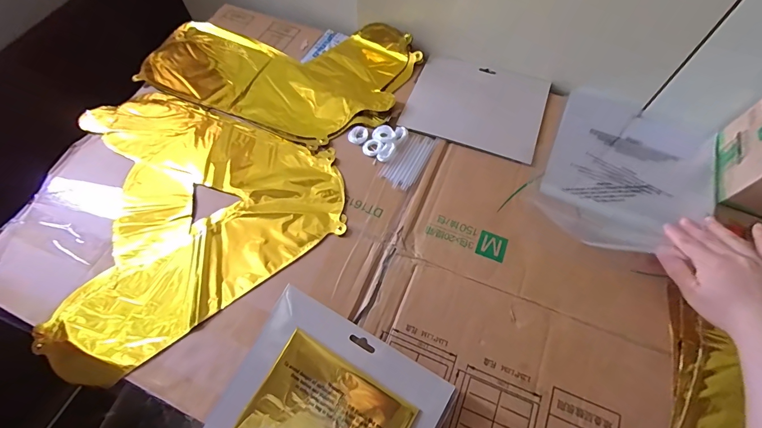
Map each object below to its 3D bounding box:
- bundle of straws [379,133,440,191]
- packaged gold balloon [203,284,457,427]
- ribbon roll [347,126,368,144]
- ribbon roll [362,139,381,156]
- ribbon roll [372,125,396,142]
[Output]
[{"bbox_3d":[0.038,-0.074,0.487,0.047,0.007,0.089,27,67,14],"label":"bundle of straws"},{"bbox_3d":[-0.053,0.194,0.355,0.197,0.010,0.167,29,85,10],"label":"packaged gold balloon"},{"bbox_3d":[-0.032,-0.111,0.507,0.026,0.005,0.029,37,69,18],"label":"ribbon roll"},{"bbox_3d":[-0.012,-0.092,0.496,0.025,0.006,0.027,0,63,1],"label":"ribbon roll"},{"bbox_3d":[0.004,-0.111,0.503,0.030,0.010,0.028,0,63,1],"label":"ribbon roll"}]

